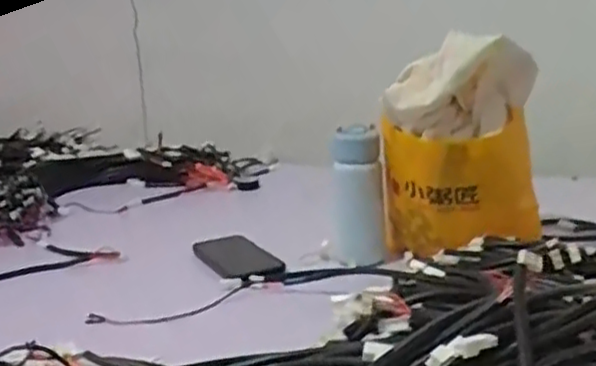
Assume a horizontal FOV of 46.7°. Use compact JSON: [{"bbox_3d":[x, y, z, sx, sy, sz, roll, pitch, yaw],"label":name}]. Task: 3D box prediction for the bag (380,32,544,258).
[{"bbox_3d":[0.201,-0.027,0.858,0.193,0.278,0.112,-1,15,9],"label":"bag"}]

